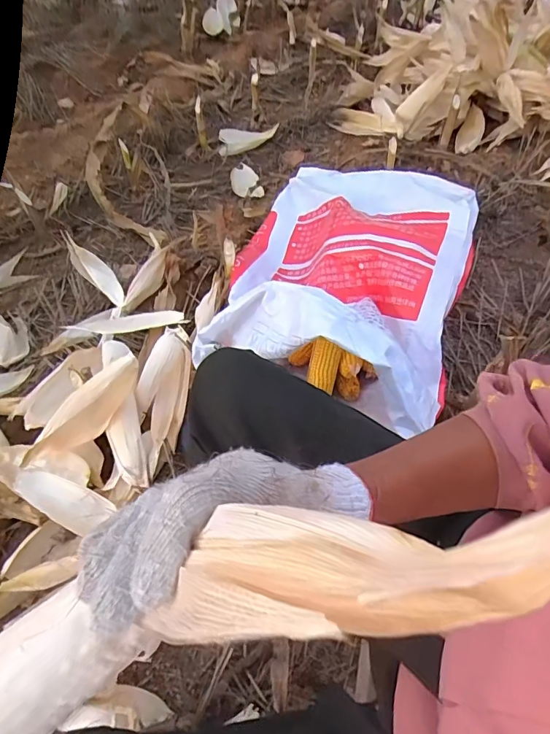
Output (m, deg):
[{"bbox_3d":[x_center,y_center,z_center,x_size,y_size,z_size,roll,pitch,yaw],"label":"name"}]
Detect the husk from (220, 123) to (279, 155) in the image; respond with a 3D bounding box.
[{"bbox_3d":[-0.095,-0.833,1.637,0.226,0.052,0.110,-10,55,-8],"label":"husk"}]

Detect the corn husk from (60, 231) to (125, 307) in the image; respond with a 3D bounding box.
[{"bbox_3d":[-0.453,-0.245,1.116,0.055,0.024,0.246,-40,78,-23],"label":"corn husk"}]

